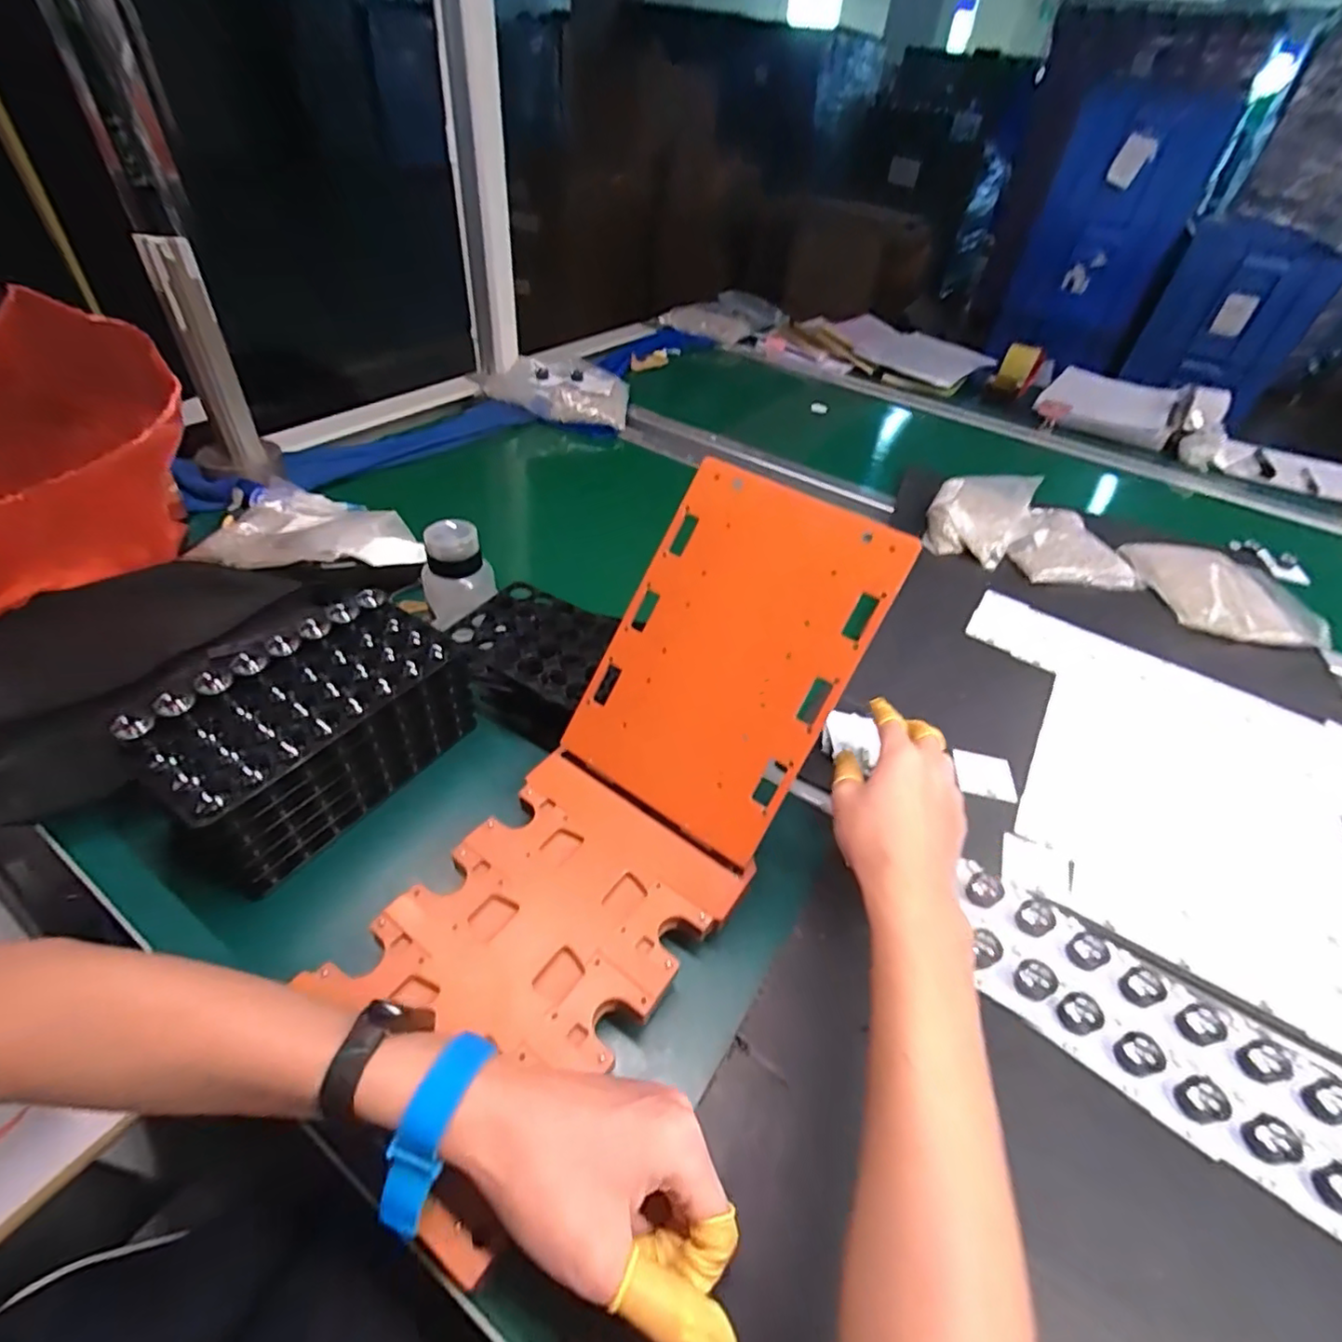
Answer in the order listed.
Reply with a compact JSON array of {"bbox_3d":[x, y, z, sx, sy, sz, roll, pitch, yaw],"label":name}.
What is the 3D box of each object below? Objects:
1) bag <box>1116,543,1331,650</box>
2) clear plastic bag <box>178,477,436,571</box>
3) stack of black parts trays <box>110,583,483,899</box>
[{"bbox_3d":[0.666,-0.097,0.740,0.180,0.028,0.167,11,43,5],"label":"bag"},{"bbox_3d":[-0.383,-0.156,0.666,0.225,0.040,0.176,-7,45,-14],"label":"clear plastic bag"},{"bbox_3d":[-0.249,0.041,0.439,0.093,0.103,0.197,28,47,21],"label":"stack of black parts trays"}]

